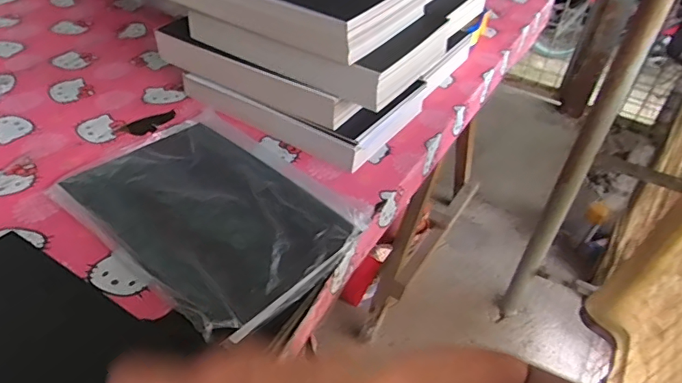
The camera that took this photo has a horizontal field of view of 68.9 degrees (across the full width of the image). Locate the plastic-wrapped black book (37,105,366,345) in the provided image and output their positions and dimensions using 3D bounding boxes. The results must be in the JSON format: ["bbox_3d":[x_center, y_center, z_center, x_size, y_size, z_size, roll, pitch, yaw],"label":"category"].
[{"bbox_3d":[-0.181,0.016,0.713,0.382,0.026,0.286,31,46,27],"label":"plastic-wrapped black book"}]

